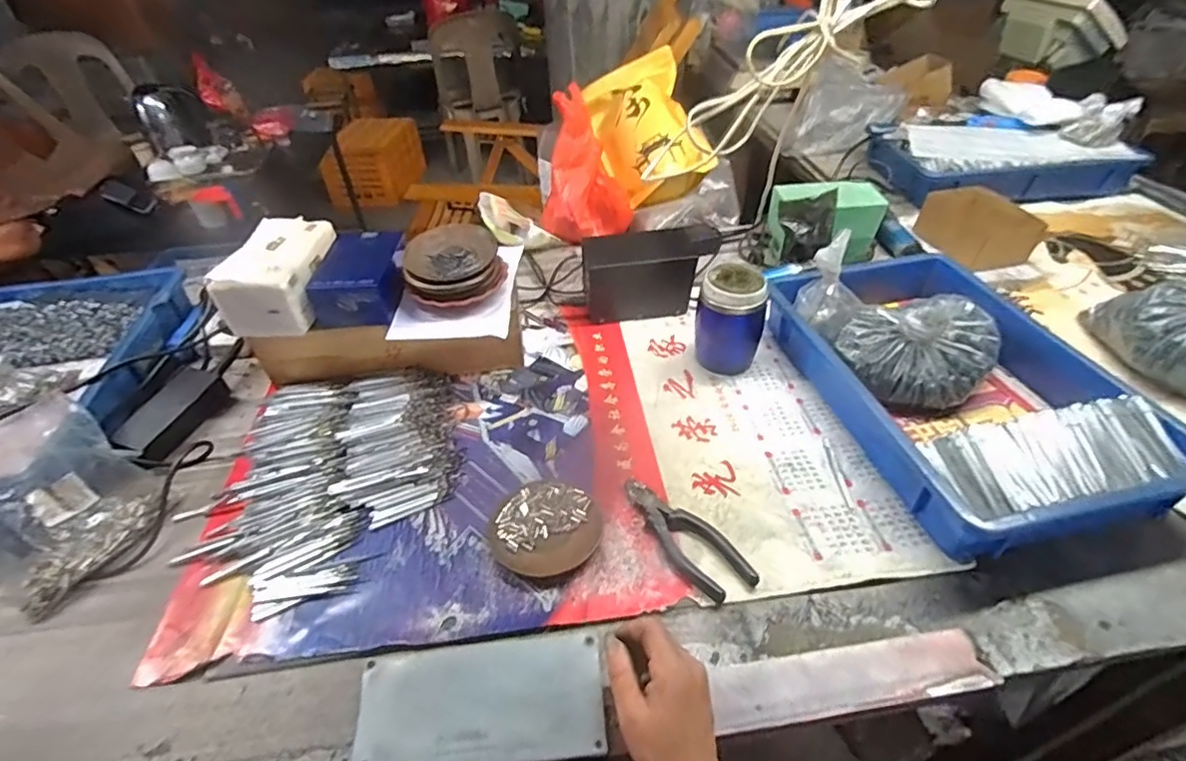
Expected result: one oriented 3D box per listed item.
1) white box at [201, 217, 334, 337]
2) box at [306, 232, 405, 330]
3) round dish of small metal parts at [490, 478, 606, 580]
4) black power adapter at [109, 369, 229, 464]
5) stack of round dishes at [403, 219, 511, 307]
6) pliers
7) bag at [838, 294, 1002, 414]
[{"bbox_3d":[-0.400,-0.136,0.718,0.097,0.089,0.159,0,42,3],"label":"white box"},{"bbox_3d":[-0.306,-0.135,0.741,0.102,0.069,0.152,-4,42,-2],"label":"box"},{"bbox_3d":[-0.049,0.154,0.587,0.107,0.017,0.106,-2,42,2],"label":"round dish of small metal parts"},{"bbox_3d":[-0.526,0.042,0.696,0.048,0.042,0.132,9,44,14],"label":"black power adapter"},{"bbox_3d":[-0.185,-0.157,0.735,0.125,0.056,0.125,-14,44,-13],"label":"stack of round dishes"},{"bbox_3d":[0.089,0.160,0.574,0.057,0.016,0.162,-35,50,-30],"label":"pliers"},{"bbox_3d":[0.399,-0.042,0.693,0.162,0.108,0.136,25,49,27],"label":"bag"}]

